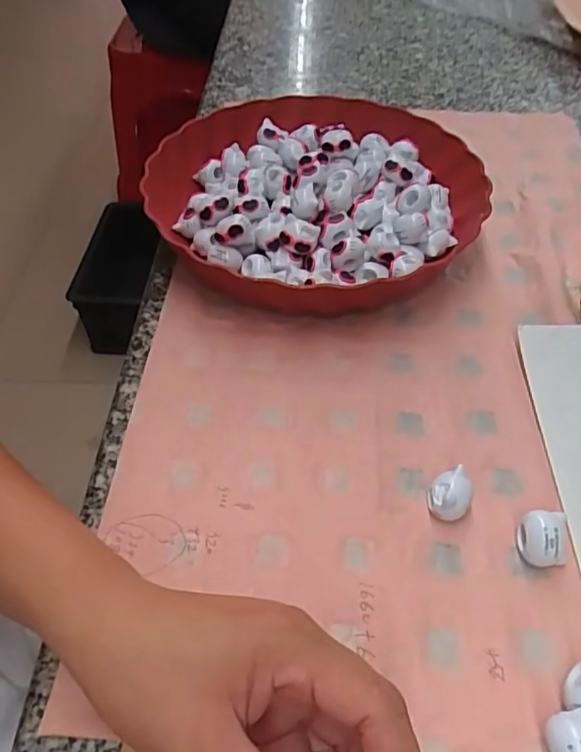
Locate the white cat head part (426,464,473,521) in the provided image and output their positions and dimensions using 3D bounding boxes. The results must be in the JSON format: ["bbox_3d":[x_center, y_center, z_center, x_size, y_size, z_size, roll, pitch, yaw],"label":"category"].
[{"bbox_3d":[0.082,0.062,0.291,0.019,0.020,0.022,35,58,25],"label":"white cat head part"}]

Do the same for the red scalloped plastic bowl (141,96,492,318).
[{"bbox_3d":[0.020,-0.133,0.439,0.245,0.051,0.246,0,50,-1],"label":"red scalloped plastic bowl"}]

